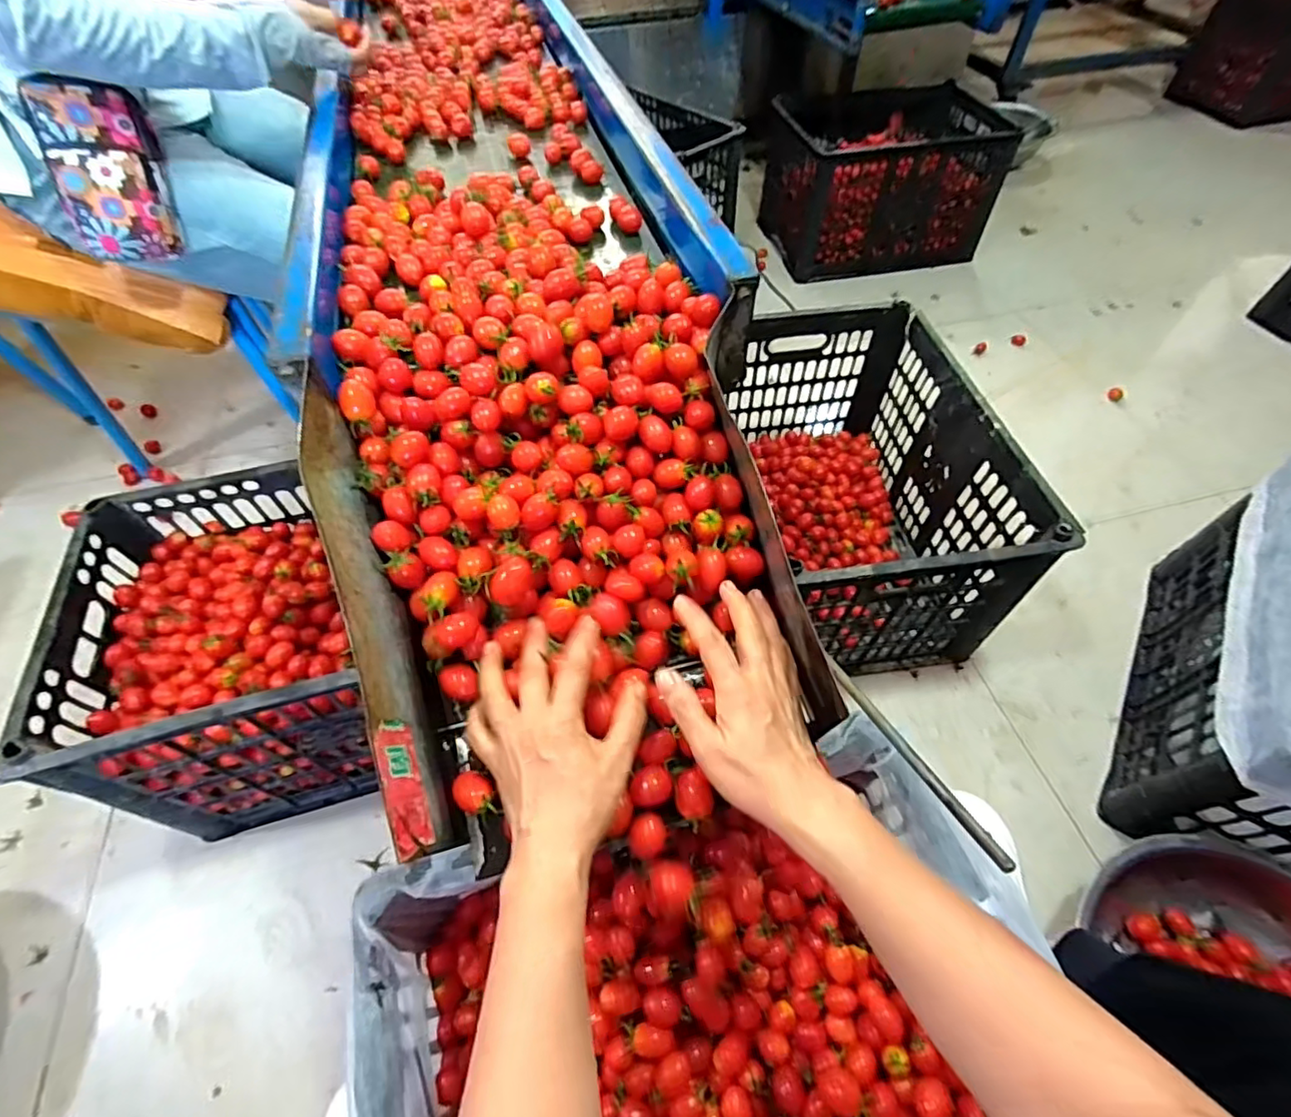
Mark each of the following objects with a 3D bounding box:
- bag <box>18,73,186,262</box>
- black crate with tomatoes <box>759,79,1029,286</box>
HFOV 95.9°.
[{"bbox_3d":[-0.618,-0.441,0.676,0.105,0.167,0.032,-19,36,-31],"label":"bag"},{"bbox_3d":[0.528,-0.902,1.379,0.449,0.256,0.370,-6,55,-4],"label":"black crate with tomatoes"}]

